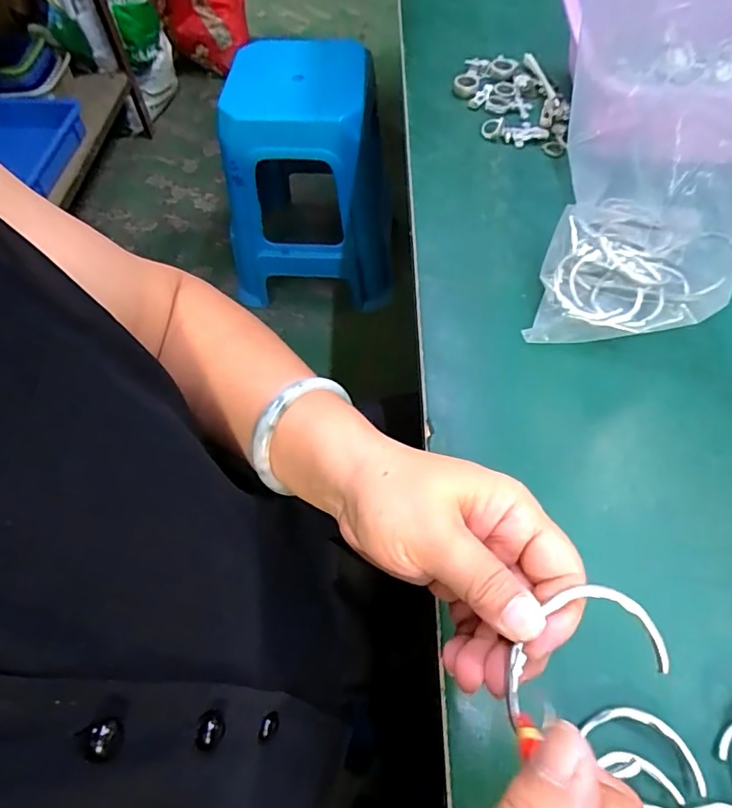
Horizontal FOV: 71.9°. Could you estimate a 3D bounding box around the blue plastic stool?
[{"bbox_3d":[-0.125,-0.502,1.175,0.349,0.484,0.298,3,60,3],"label":"blue plastic stool"}]

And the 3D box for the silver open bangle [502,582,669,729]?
[{"bbox_3d":[0.079,0.092,0.190,0.065,0.004,0.036,-17,77,-5],"label":"silver open bangle"}]

